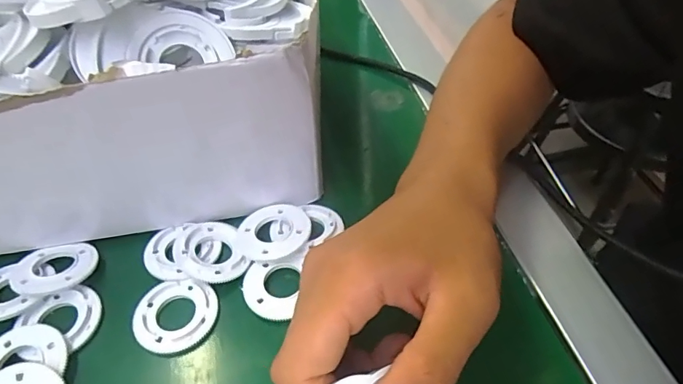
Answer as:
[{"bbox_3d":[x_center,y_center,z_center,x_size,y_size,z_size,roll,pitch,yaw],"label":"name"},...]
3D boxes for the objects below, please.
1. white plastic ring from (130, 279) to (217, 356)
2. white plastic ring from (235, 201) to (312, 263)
[{"bbox_3d":[-0.089,0.065,0.250,0.043,0.004,0.041,-21,51,-16],"label":"white plastic ring"},{"bbox_3d":[-0.040,0.024,0.279,0.043,0.008,0.040,-1,48,1],"label":"white plastic ring"}]

